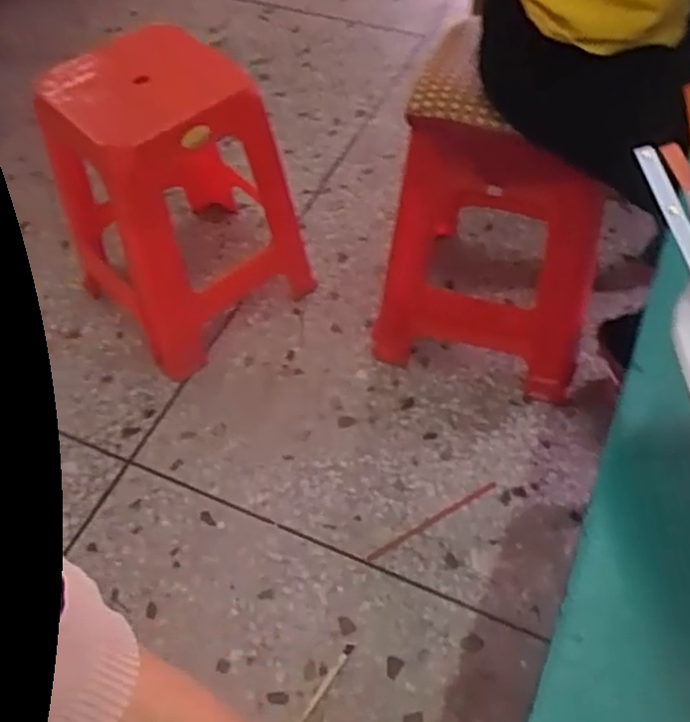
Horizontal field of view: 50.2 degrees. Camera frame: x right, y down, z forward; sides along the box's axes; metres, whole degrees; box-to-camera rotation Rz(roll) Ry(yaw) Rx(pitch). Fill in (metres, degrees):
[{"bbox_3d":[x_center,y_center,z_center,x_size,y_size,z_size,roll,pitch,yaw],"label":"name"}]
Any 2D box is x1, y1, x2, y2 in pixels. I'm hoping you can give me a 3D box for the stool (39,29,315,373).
[{"bbox_3d":[-0.320,-0.294,1.349,0.343,0.506,0.348,-29,57,-18],"label":"stool"}]

